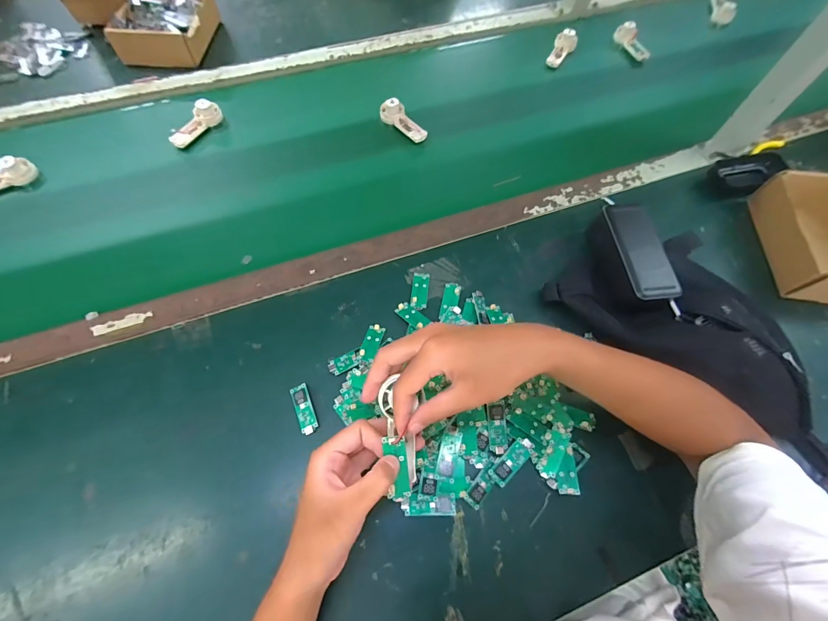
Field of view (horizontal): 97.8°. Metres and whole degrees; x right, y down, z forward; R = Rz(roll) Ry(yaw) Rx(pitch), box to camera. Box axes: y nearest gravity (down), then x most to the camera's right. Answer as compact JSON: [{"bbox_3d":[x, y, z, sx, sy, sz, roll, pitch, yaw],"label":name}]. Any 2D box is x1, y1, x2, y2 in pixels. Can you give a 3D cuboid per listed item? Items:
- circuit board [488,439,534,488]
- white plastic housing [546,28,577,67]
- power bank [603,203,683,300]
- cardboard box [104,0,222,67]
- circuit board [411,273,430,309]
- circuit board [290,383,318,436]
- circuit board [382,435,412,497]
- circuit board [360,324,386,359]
[{"bbox_3d":[0.098,0.149,0.358,0.050,0.007,0.018,-40,71,-18],"label":"circuit board"},{"bbox_3d":[0.275,-0.490,0.679,0.039,0.025,0.081,29,80,12],"label":"white plastic housing"},{"bbox_3d":[0.270,-0.075,0.429,0.054,0.011,0.135,-6,65,-4],"label":"power bank"},{"bbox_3d":[-0.435,-0.506,0.643,0.144,0.053,0.163,1,64,0],"label":"cardboard box"},{"bbox_3d":[0.008,-0.025,0.449,0.019,0.004,0.049,6,64,2],"label":"circuit board"},{"bbox_3d":[-0.116,0.105,0.384,0.019,0.011,0.051,-20,66,-10],"label":"circuit board"},{"bbox_3d":[-0.013,0.124,0.285,0.016,0.010,0.050,-7,90,-4],"label":"circuit board"},{"bbox_3d":[-0.048,0.037,0.415,0.019,0.004,0.046,14,51,5],"label":"circuit board"}]

